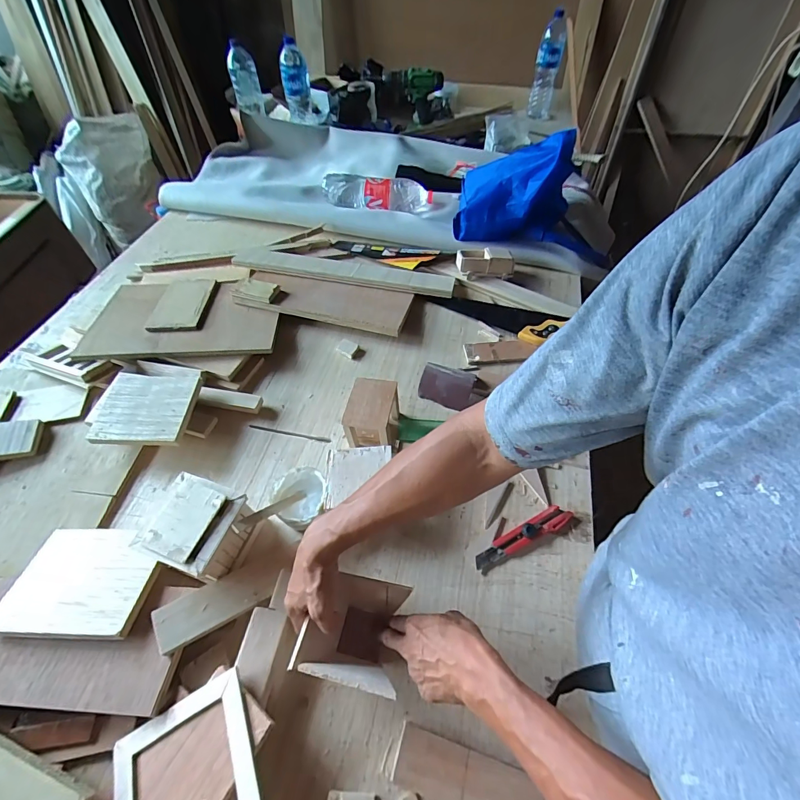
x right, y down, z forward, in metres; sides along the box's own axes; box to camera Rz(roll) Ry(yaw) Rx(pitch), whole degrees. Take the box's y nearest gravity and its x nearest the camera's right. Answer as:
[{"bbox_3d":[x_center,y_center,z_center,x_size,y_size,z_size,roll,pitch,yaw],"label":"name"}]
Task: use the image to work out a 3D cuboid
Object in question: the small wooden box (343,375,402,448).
[{"bbox_3d":[-0.044,0.034,0.672,0.081,0.098,0.109,10,56,9],"label":"small wooden box"}]

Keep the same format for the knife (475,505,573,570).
[{"bbox_3d":[0.189,0.206,0.587,0.166,0.015,0.035,-25,58,-15],"label":"knife"}]

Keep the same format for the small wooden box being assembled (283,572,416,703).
[{"bbox_3d":[-0.056,0.290,0.492,0.116,0.074,0.109,9,56,8],"label":"small wooden box being assembled"}]

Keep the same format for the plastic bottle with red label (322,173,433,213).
[{"bbox_3d":[-0.074,-0.597,1.124,0.314,0.072,0.079,11,54,9],"label":"plastic bottle with red label"}]

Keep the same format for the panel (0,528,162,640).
[{"bbox_3d":[-0.435,0.248,0.541,0.178,0.011,0.143,1,41,3],"label":"panel"}]

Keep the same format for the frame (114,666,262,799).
[{"bbox_3d":[-0.228,0.403,0.408,0.157,0.007,0.148,-31,50,-6],"label":"frame"}]

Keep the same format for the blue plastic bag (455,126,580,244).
[{"bbox_3d":[0.287,-0.525,0.981,0.269,0.215,0.217,10,54,8],"label":"blue plastic bag"}]

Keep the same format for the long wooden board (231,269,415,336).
[{"bbox_3d":[-0.177,-0.234,0.898,0.390,0.024,0.137,11,51,7],"label":"long wooden board"}]

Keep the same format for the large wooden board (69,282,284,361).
[{"bbox_3d":[-0.465,-0.184,0.863,0.380,0.018,0.256,-2,47,-3],"label":"large wooden board"}]

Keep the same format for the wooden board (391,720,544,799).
[{"bbox_3d":[0.075,0.424,0.434,0.160,0.011,0.054,14,57,12],"label":"wooden board"}]

